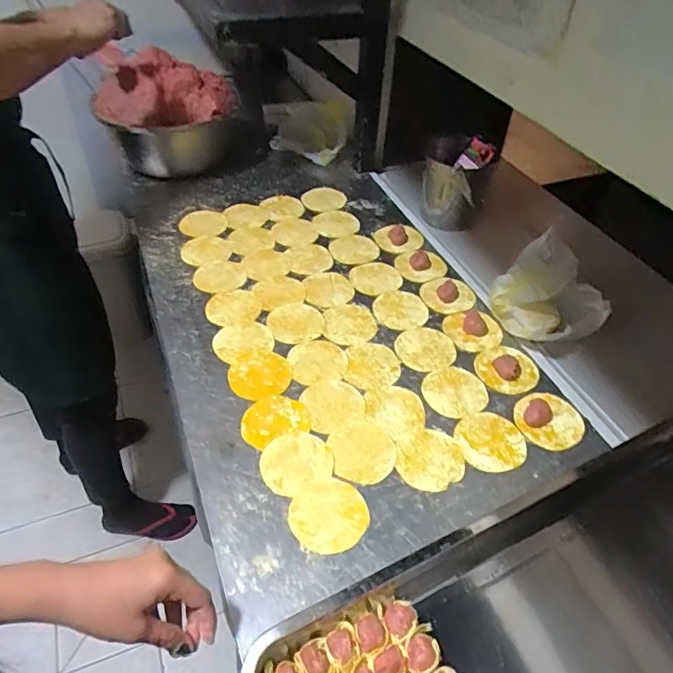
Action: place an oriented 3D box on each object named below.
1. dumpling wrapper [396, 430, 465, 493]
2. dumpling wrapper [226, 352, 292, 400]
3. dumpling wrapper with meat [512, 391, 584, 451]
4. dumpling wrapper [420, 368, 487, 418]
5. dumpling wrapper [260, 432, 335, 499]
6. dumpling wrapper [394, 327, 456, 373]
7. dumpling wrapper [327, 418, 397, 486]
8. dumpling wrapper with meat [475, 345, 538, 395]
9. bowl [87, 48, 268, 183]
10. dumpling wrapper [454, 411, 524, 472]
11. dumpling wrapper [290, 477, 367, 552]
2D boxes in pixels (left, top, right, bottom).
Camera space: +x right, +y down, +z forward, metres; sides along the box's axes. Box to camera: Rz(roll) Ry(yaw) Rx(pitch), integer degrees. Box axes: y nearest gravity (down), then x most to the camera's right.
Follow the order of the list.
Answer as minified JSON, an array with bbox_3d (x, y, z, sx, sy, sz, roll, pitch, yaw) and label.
[{"bbox_3d":[0.112,0.149,0.615,0.084,0.004,0.073,-22,50,-23],"label":"dumpling wrapper"},{"bbox_3d":[-0.100,0.055,0.693,0.083,0.004,0.071,-19,50,-21],"label":"dumpling wrapper"},{"bbox_3d":[0.273,0.104,0.656,0.086,0.015,0.078,-17,49,-19],"label":"dumpling wrapper with meat"},{"bbox_3d":[0.158,0.073,0.687,0.084,0.004,0.079,2,45,-2],"label":"dumpling wrapper"},{"bbox_3d":[-0.048,0.145,0.604,0.082,0.004,0.075,2,45,-2],"label":"dumpling wrapper"},{"bbox_3d":[0.128,0.018,0.743,0.083,0.004,0.080,1,47,-1],"label":"dumpling wrapper"},{"bbox_3d":[0.032,0.138,0.619,0.077,0.004,0.084,-9,47,-12],"label":"dumpling wrapper"},{"bbox_3d":[0.239,0.039,0.716,0.081,0.016,0.091,25,49,20],"label":"dumpling wrapper with meat"},{"bbox_3d":[-0.336,-0.444,1.030,0.245,0.208,0.254,-16,48,-18],"label":"bowl"},{"bbox_3d":[0.191,0.130,0.637,0.082,0.004,0.081,2,44,-2],"label":"dumpling wrapper"},{"bbox_3d":[-0.007,0.195,0.559,0.083,0.004,0.078,2,45,-2],"label":"dumpling wrapper"}]

